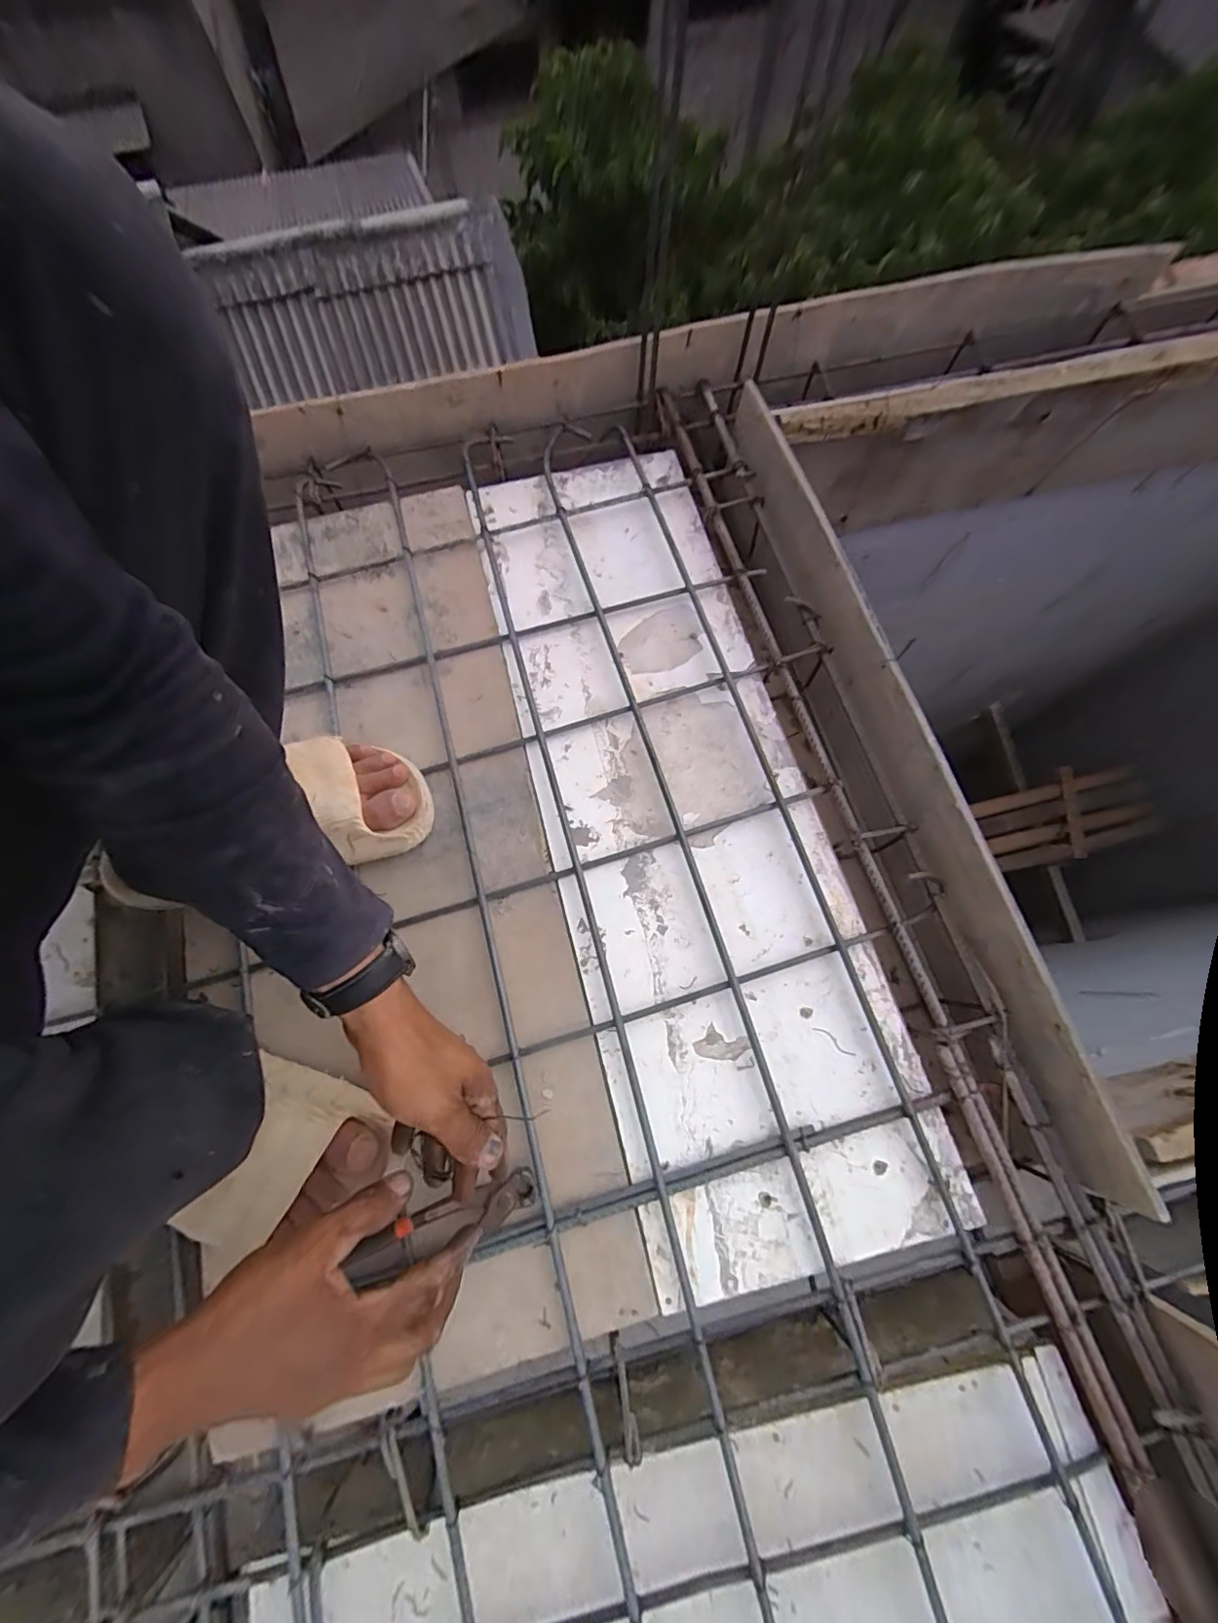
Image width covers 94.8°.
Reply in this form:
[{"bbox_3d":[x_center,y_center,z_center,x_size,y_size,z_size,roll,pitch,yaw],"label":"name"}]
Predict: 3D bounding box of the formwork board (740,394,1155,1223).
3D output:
[{"bbox_3d":[0.271,-0.082,0.546,0.038,0.073,0.807,-14,74,-4],"label":"formwork board"}]

